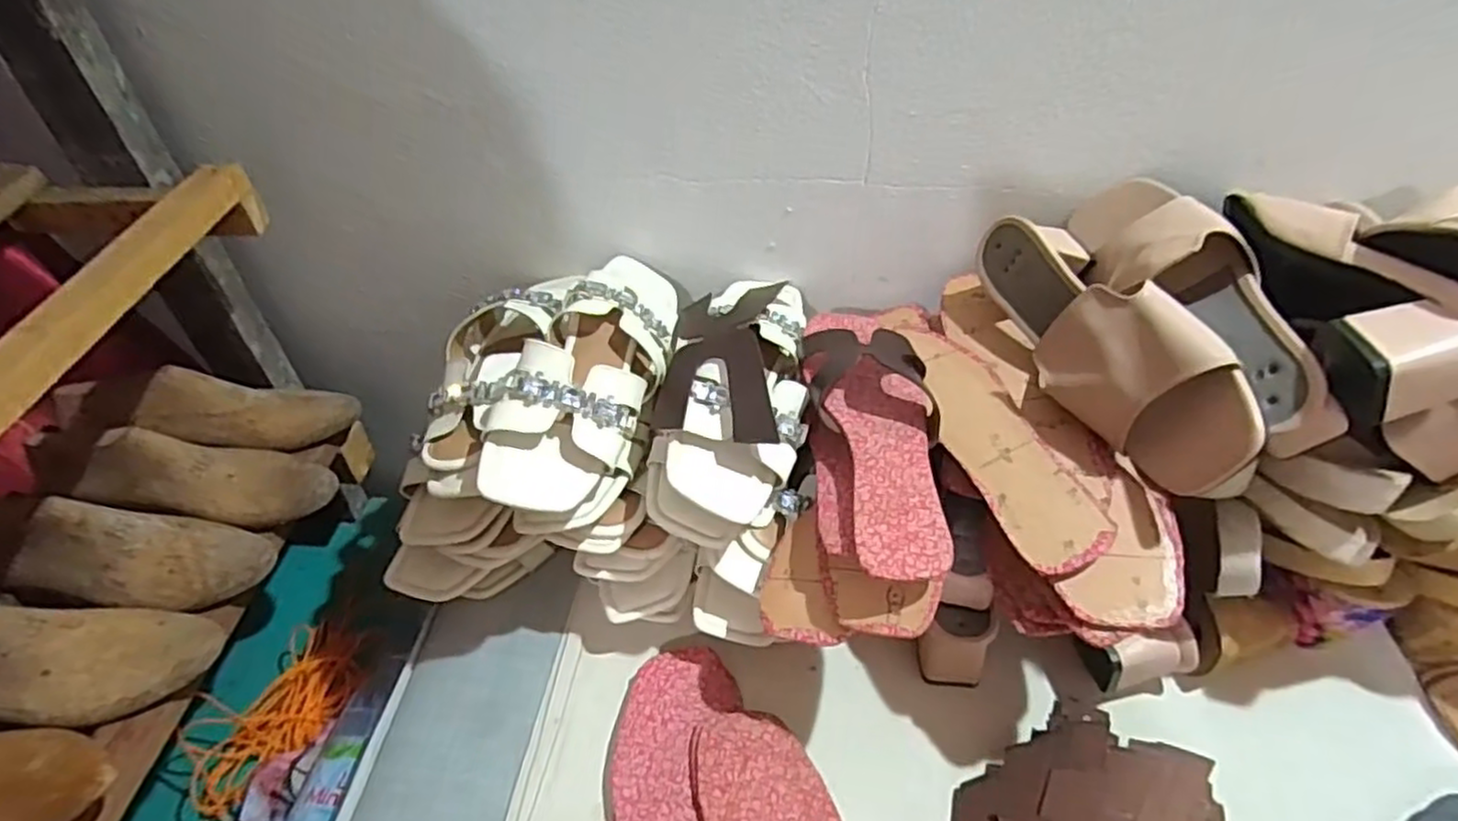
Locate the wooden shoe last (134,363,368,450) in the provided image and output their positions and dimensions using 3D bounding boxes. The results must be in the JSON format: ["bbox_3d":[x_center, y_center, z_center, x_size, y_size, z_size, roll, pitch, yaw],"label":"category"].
[{"bbox_3d":[-0.434,0.001,0.665,0.171,0.059,0.058,5,40,-25],"label":"wooden shoe last"}]

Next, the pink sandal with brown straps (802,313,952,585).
[{"bbox_3d":[0.103,0.002,0.507,0.085,0.038,0.243,-2,44,0],"label":"pink sandal with brown straps"}]

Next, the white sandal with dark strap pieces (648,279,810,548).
[{"bbox_3d":[0.005,-0.024,0.570,0.111,0.084,0.251,4,45,6],"label":"white sandal with dark strap pieces"}]

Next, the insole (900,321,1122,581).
[{"bbox_3d":[0.179,0.014,0.513,0.058,0.019,0.223,-11,45,-9],"label":"insole"}]

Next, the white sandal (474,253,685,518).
[{"bbox_3d":[-0.100,-0.038,0.553,0.093,0.068,0.270,6,45,8],"label":"white sandal"}]

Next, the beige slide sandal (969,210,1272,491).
[{"bbox_3d":[0.245,-0.044,0.488,0.068,0.099,0.238,-8,45,-6],"label":"beige slide sandal"}]

